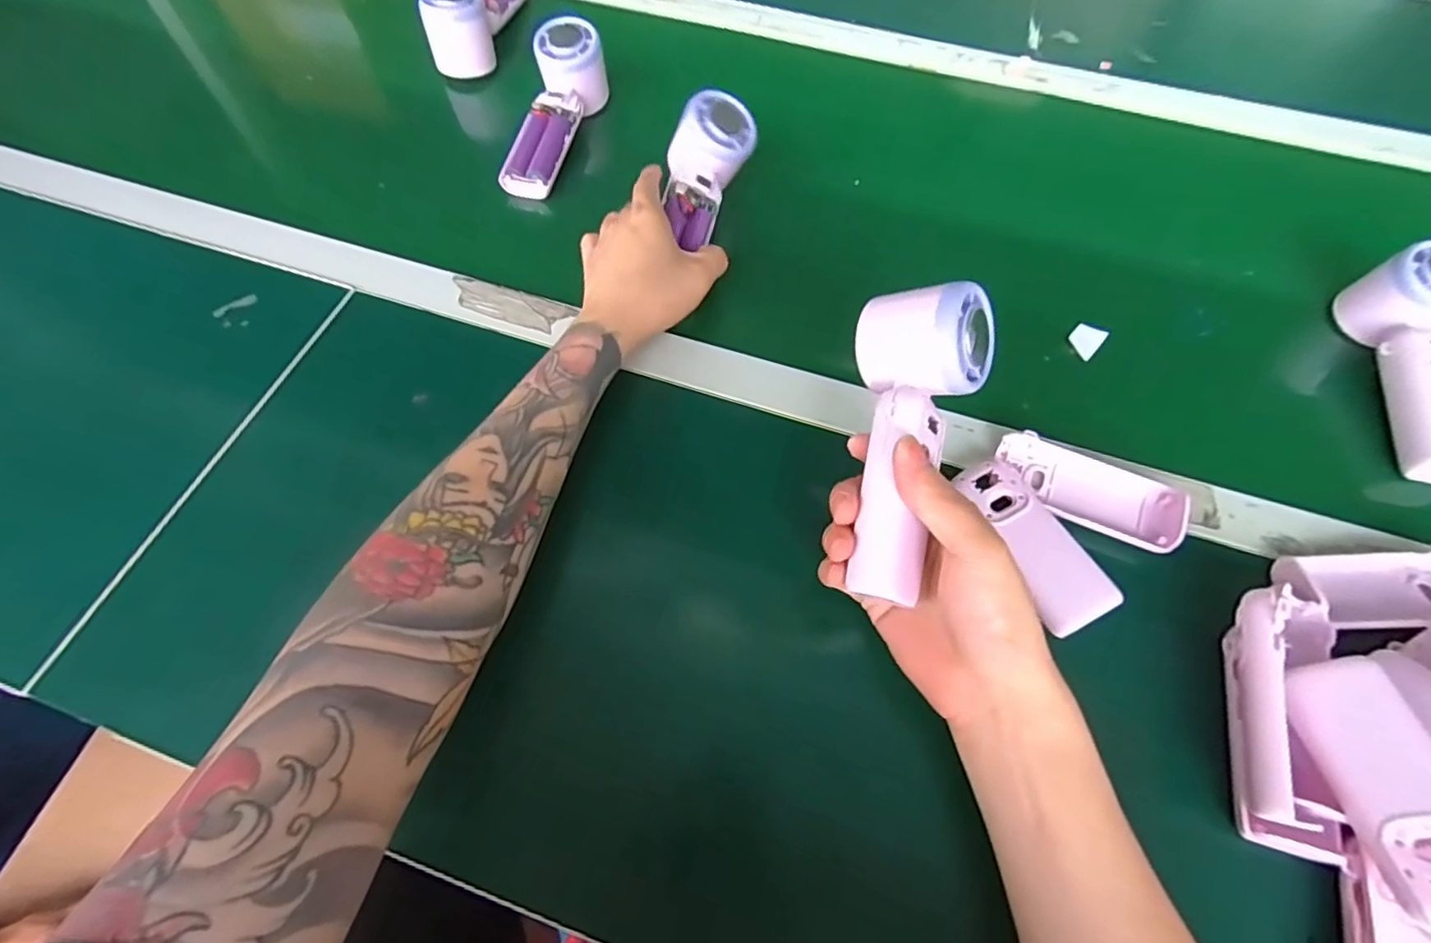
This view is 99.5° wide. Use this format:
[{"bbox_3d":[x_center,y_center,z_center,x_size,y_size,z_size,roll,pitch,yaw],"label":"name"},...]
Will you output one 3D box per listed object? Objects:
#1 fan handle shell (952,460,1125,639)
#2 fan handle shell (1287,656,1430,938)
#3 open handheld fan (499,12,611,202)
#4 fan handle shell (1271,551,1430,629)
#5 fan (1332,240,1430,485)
[{"bbox_3d":[0.181,0.040,0.351,0.038,0.023,0.103,-24,67,-11],"label":"fan handle shell"},{"bbox_3d":[0.304,0.144,0.268,0.045,0.026,0.112,-24,47,30],"label":"fan handle shell"},{"bbox_3d":[-0.140,-0.304,0.524,0.051,0.049,0.164,14,79,7],"label":"open handheld fan"},{"bbox_3d":[0.377,0.065,0.342,0.118,0.025,0.041,-2,65,-1],"label":"fan handle shell"},{"bbox_3d":[0.473,-0.071,0.398,0.050,0.051,0.164,12,65,6],"label":"fan"}]

